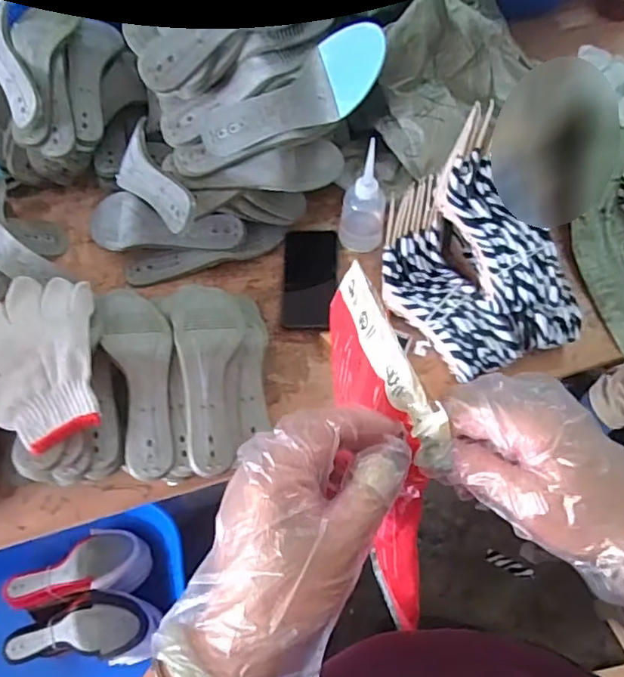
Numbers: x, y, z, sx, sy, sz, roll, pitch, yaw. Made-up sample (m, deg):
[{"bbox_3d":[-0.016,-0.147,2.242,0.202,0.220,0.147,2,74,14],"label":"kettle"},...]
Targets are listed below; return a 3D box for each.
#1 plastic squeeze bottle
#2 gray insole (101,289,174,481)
[{"bbox_3d":[0.071,-0.186,0.765,0.062,0.163,0.054,4,64,3],"label":"plastic squeeze bottle"},{"bbox_3d":[-0.197,0.047,0.667,0.071,0.032,0.224,-11,79,-4],"label":"gray insole"}]

